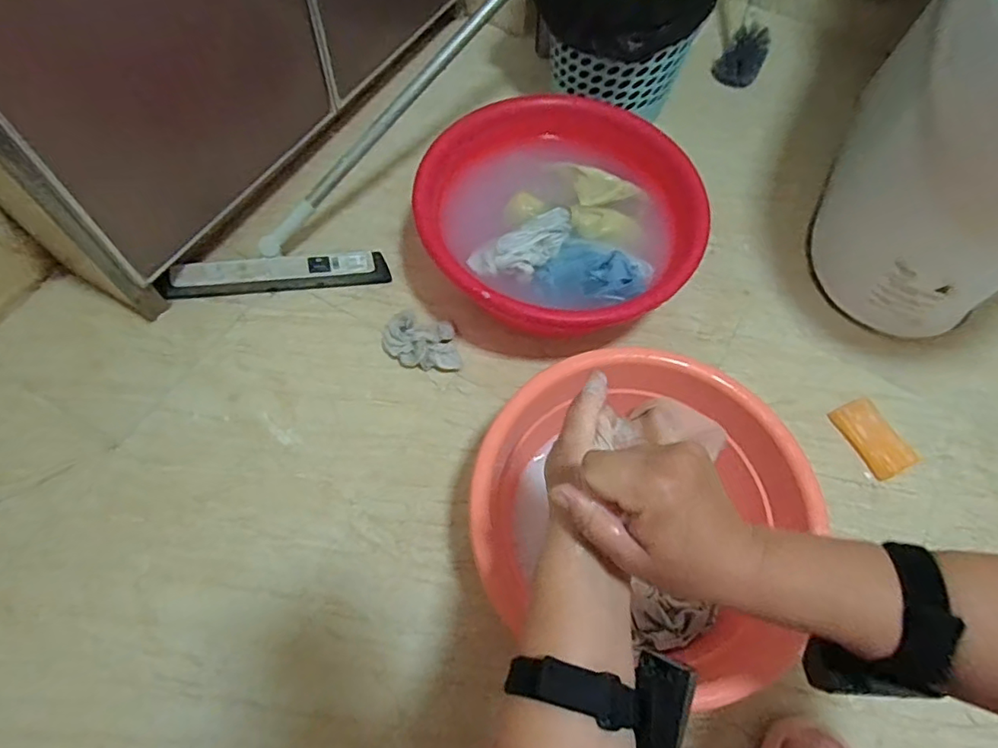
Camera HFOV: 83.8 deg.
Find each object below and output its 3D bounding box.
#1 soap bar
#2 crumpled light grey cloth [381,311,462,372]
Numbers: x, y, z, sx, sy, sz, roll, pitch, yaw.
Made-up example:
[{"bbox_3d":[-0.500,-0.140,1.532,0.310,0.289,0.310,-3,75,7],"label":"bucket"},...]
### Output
[{"bbox_3d":[0.478,0.080,0.710,0.058,0.015,0.100,-22,67,-12],"label":"soap bar"},{"bbox_3d":[-0.099,-0.044,0.733,0.110,0.026,0.072,21,66,8],"label":"crumpled light grey cloth"}]

